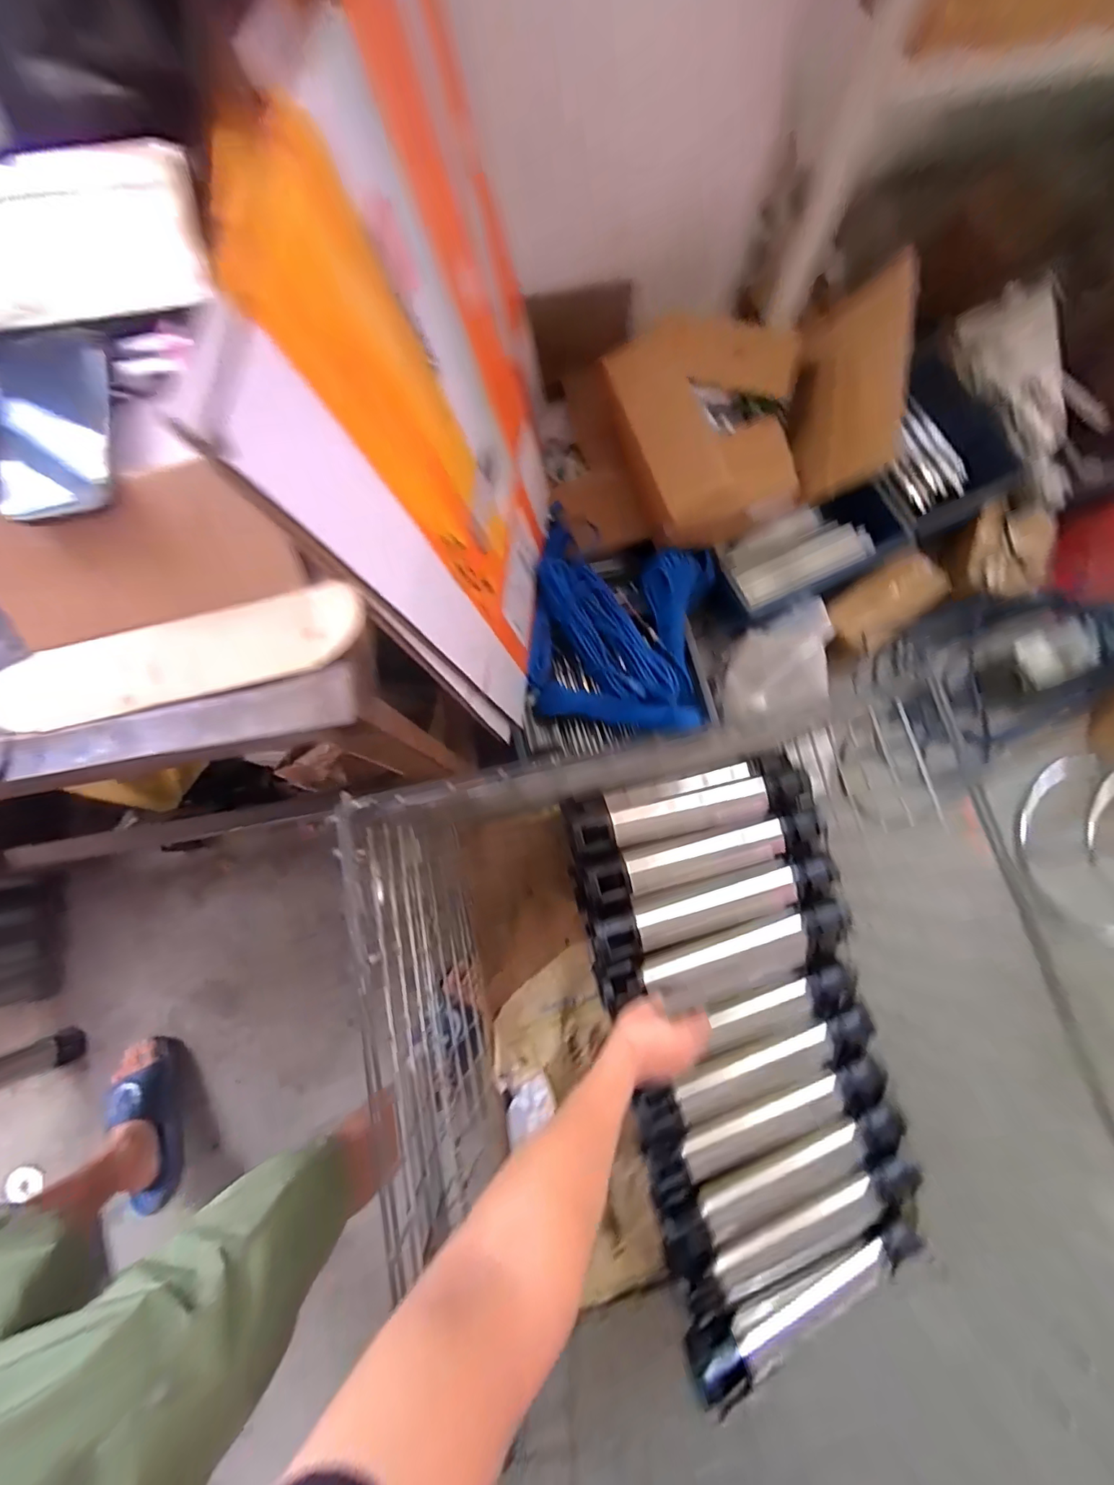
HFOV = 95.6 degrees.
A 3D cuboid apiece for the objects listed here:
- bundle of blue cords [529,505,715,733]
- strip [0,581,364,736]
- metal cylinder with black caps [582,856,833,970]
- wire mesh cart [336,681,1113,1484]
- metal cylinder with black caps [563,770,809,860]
[{"bbox_3d":[0.129,-0.255,1.016,0.340,0.102,0.433,7,79,2],"label":"bundle of blue cords"},{"bbox_3d":[-0.338,-0.071,0.449,0.340,0.017,0.075,-14,80,2],"label":"strip"},{"bbox_3d":[0.225,0.225,0.712,0.362,0.068,0.068,-15,79,-2],"label":"metal cylinder with black caps"},{"bbox_3d":[0.168,0.401,0.653,0.644,0.566,0.868,-11,79,-1],"label":"wire mesh cart"},{"bbox_3d":[0.199,0.099,0.746,0.378,0.061,0.068,-13,79,-2],"label":"metal cylinder with black caps"}]

